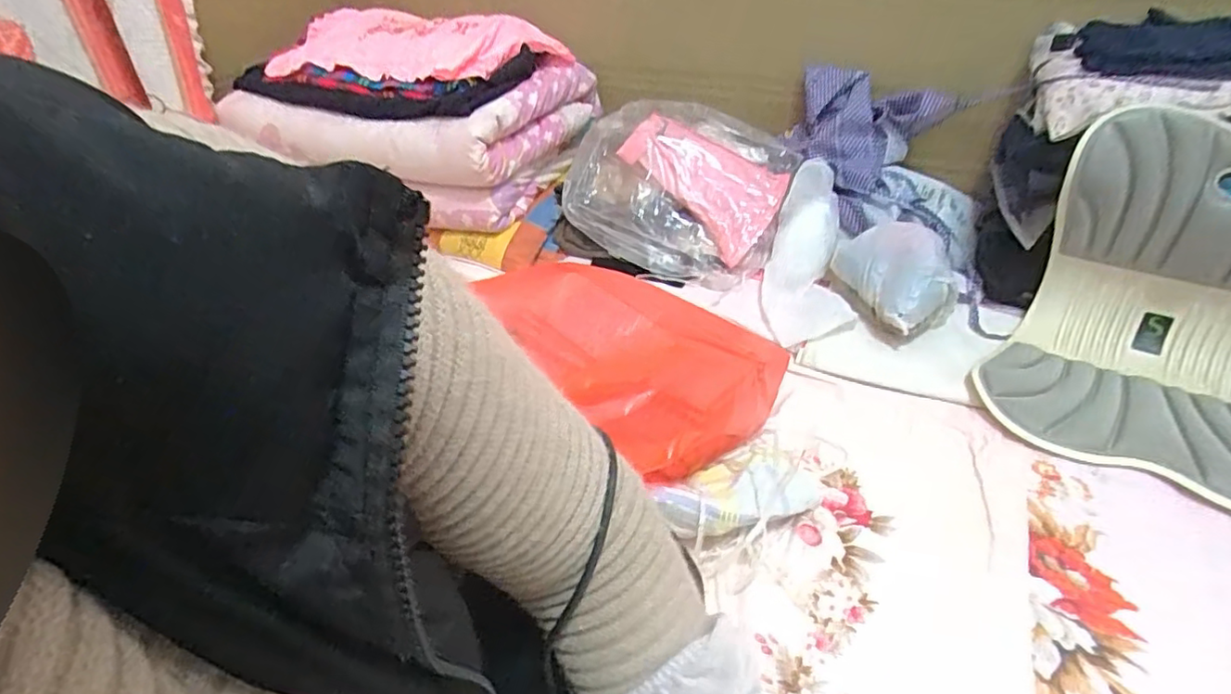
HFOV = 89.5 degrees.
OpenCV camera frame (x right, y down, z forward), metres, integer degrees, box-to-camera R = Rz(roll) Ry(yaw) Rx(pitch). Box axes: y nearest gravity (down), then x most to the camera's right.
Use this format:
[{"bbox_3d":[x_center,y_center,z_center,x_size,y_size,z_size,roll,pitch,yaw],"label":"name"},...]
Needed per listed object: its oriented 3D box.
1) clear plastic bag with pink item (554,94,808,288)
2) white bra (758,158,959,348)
[{"bbox_3d":[0.104,-0.300,1.147,0.408,0.064,0.339,19,83,12],"label":"clear plastic bag with pink item"},{"bbox_3d":[0.386,-0.148,1.004,0.275,0.141,0.314,4,37,9],"label":"white bra"}]

